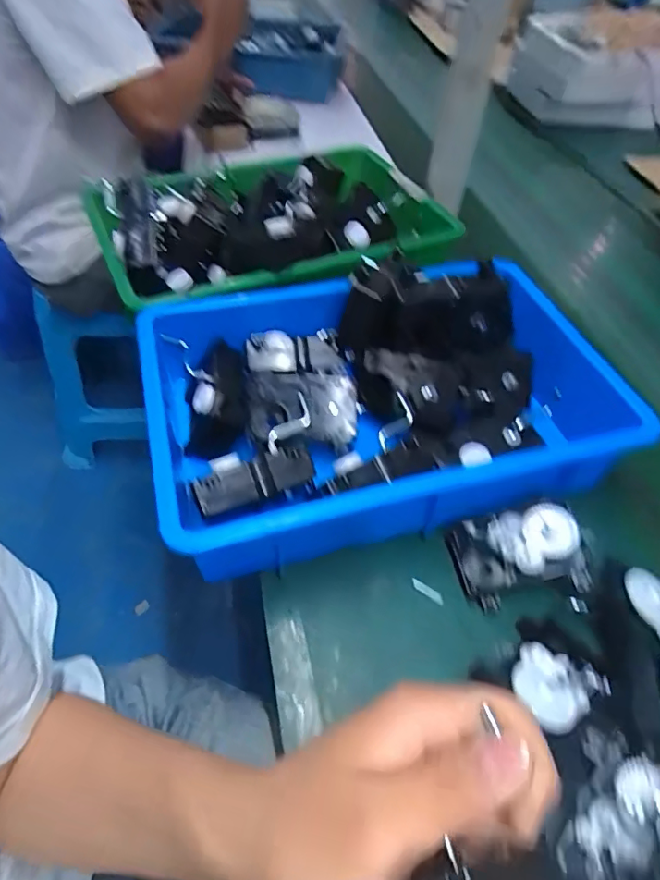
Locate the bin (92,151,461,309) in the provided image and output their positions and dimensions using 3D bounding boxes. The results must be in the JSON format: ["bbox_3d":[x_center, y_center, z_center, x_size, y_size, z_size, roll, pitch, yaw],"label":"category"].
[{"bbox_3d":[-0.061,-0.277,0.657,0.418,0.083,0.309,-16,52,-19],"label":"bin"}]

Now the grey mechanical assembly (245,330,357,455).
[{"bbox_3d":[-0.030,-0.048,0.499,0.097,0.048,0.130,-2,49,-8],"label":"grey mechanical assembly"}]

